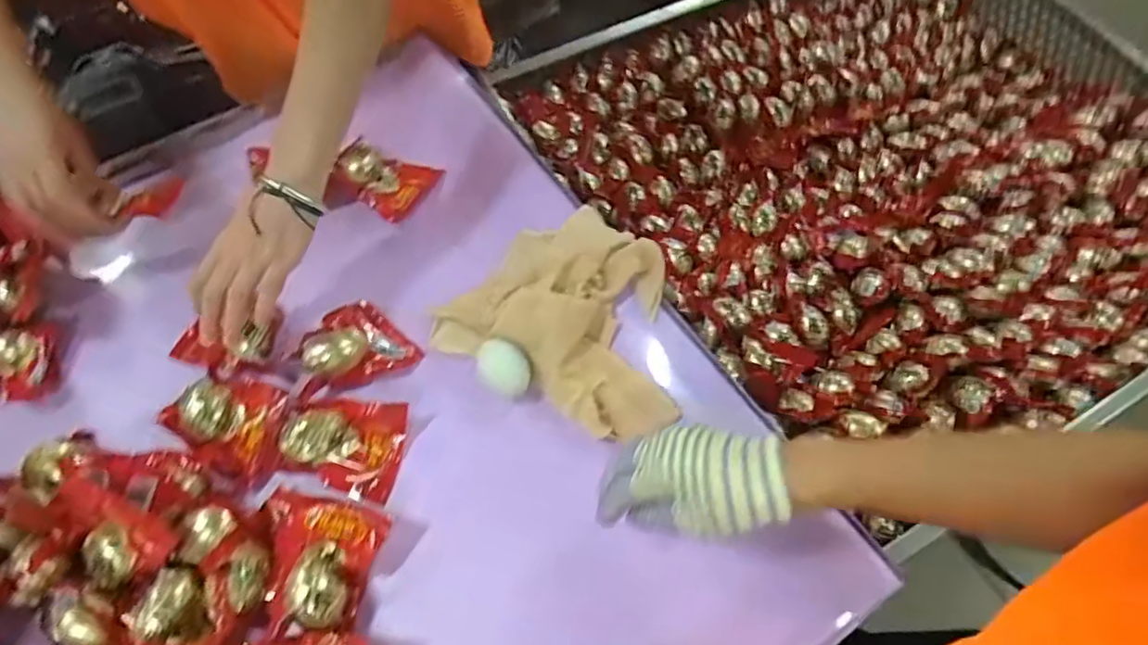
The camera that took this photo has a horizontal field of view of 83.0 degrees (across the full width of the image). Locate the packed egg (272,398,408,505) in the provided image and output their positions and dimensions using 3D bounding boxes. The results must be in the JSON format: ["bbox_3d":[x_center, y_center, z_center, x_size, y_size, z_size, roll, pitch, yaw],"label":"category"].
[{"bbox_3d":[-0.207,0.106,0.570,0.106,0.041,0.083,8,62,4],"label":"packed egg"}]

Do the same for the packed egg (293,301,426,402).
[{"bbox_3d":[-0.217,0.017,0.623,0.109,0.042,0.094,-26,65,-14],"label":"packed egg"}]

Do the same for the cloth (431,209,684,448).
[{"bbox_3d":[0.009,-0.017,0.625,0.245,0.057,0.197,28,65,13],"label":"cloth"}]

